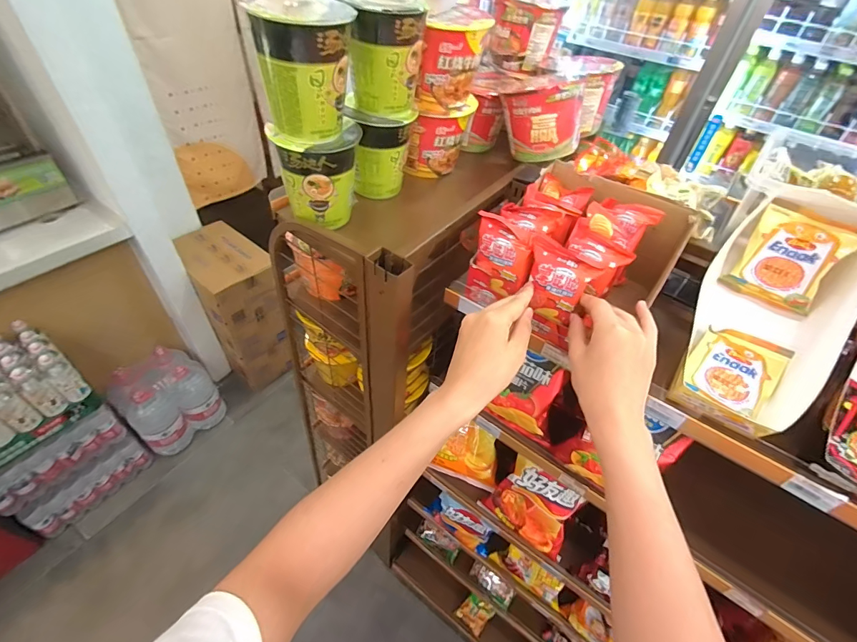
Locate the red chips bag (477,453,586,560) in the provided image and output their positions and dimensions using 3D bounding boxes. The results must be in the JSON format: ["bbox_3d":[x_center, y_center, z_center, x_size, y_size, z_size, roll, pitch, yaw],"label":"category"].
[{"bbox_3d":[0.186,0.329,0.722,0.151,0.133,0.074,36,55,26],"label":"red chips bag"}]

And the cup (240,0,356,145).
[{"bbox_3d":[-0.132,-0.281,0.452,0.095,0.124,0.095,2,48,-2],"label":"cup"}]

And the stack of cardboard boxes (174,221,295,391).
[{"bbox_3d":[-0.775,-0.057,1.709,0.272,0.607,0.339,-25,54,-24],"label":"stack of cardboard boxes"}]

